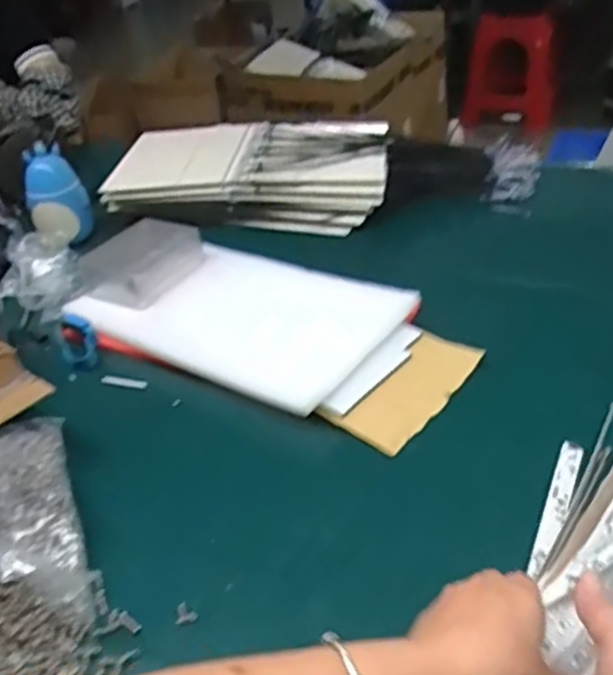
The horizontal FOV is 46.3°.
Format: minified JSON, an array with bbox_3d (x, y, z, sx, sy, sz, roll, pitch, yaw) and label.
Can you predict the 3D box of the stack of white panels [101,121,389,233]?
[{"bbox_3d":[-0.088,-0.267,1.150,0.445,0.079,0.268,3,36,15],"label":"stack of white panels"}]

